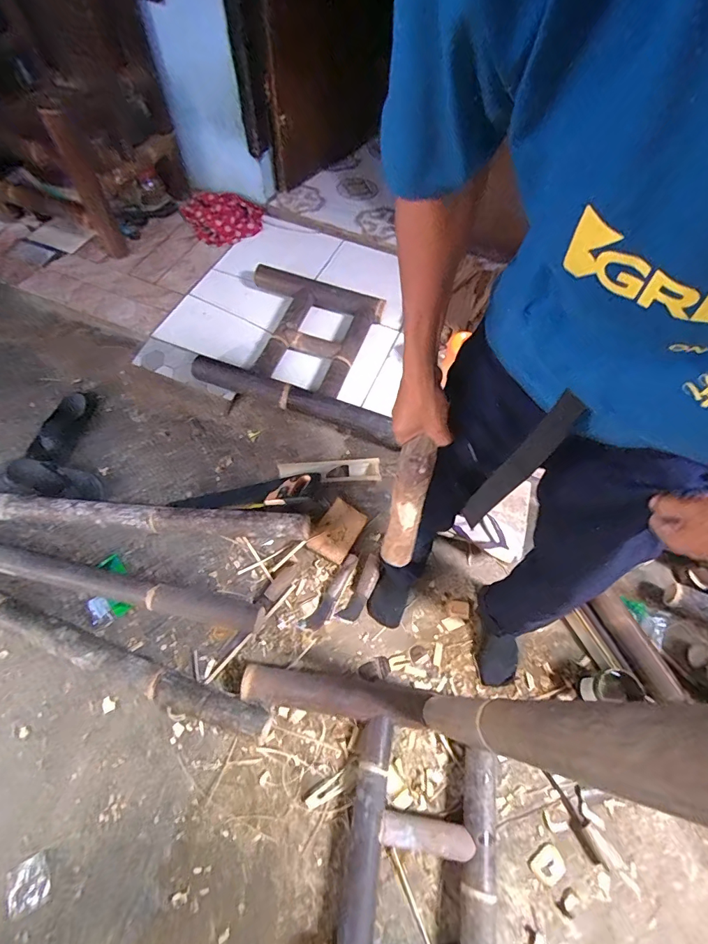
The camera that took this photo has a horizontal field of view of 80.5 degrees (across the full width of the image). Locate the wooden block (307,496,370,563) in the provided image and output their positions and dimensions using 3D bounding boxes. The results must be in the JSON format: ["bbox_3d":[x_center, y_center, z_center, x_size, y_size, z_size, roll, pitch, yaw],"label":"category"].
[{"bbox_3d":[-0.050,0.169,1.209,0.114,0.043,0.171,33,65,14],"label":"wooden block"}]

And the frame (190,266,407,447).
[{"bbox_3d":[-0.124,-0.430,1.417,0.675,0.089,0.534,20,73,3],"label":"frame"}]

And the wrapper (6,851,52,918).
[{"bbox_3d":[-0.646,0.818,0.829,0.069,0.022,0.084,-20,64,-13],"label":"wrapper"}]

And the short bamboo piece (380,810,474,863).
[{"bbox_3d":[0.149,0.764,0.882,0.187,0.049,0.062,10,61,2],"label":"short bamboo piece"}]

